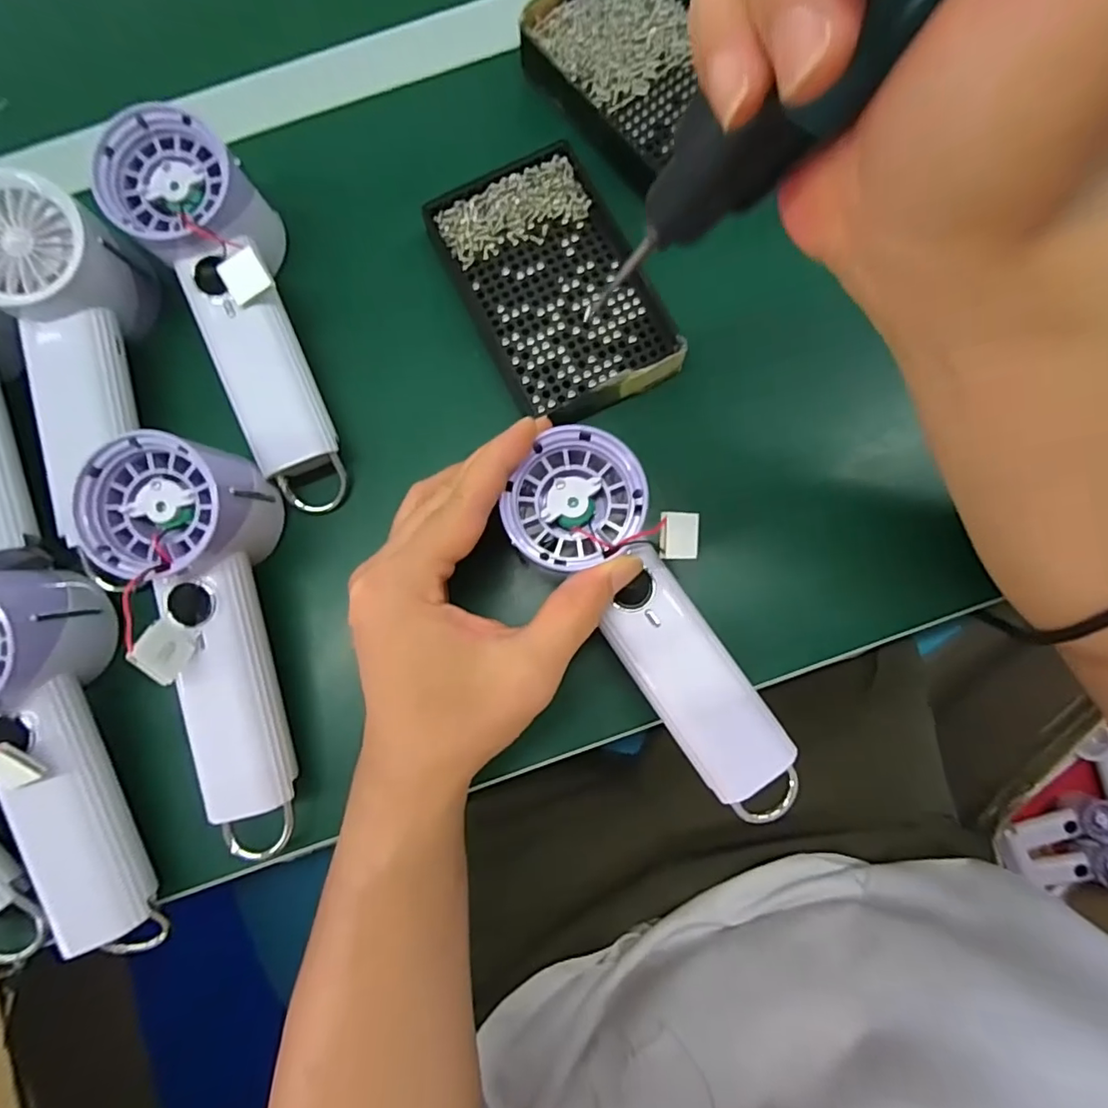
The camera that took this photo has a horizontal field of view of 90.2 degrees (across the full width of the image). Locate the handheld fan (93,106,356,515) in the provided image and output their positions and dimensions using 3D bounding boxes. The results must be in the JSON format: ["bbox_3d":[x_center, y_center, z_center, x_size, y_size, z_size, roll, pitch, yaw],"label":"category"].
[{"bbox_3d":[-0.153,-0.117,0.275,0.064,0.057,0.189,-25,83,-2],"label":"handheld fan"}]

